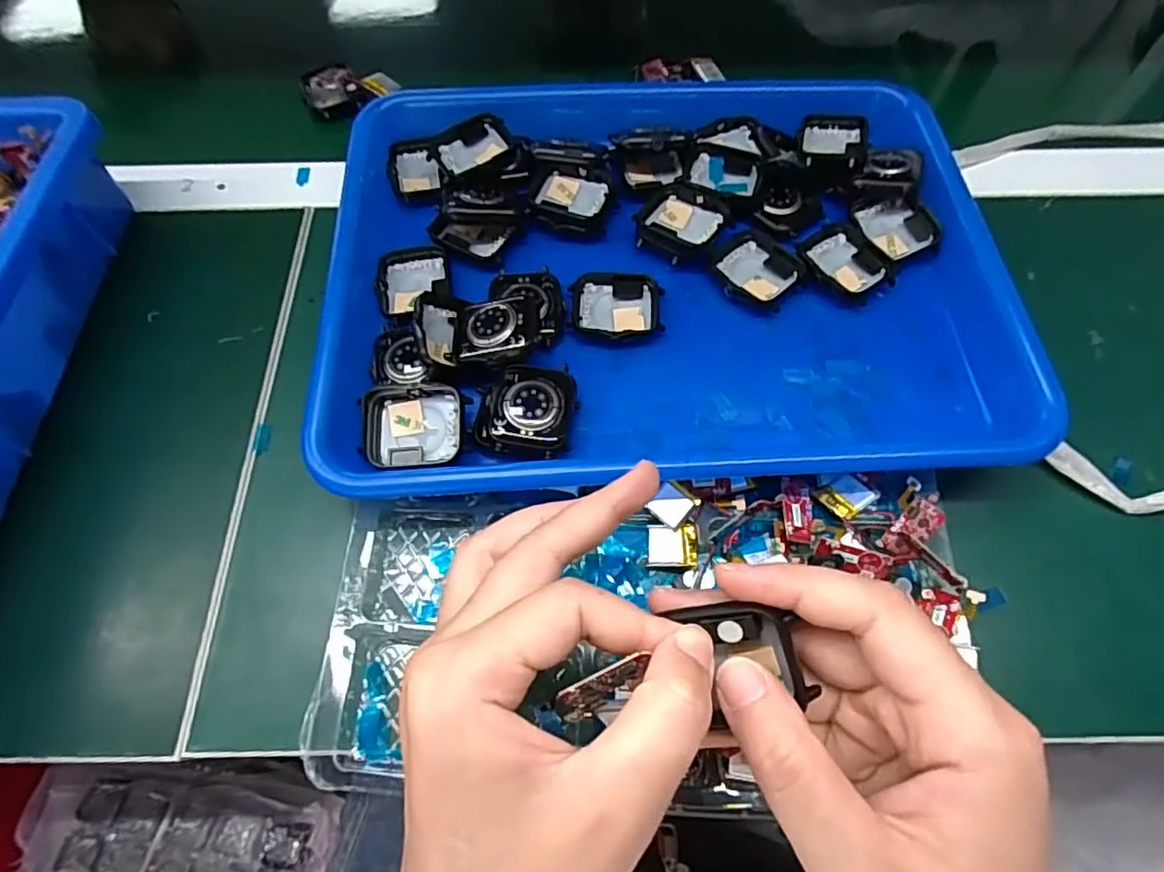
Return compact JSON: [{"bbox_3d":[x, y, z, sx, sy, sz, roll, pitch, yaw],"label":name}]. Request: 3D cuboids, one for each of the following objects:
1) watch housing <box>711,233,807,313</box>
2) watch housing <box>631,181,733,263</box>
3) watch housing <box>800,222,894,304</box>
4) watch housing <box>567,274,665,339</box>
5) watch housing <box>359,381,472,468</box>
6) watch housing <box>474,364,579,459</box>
[{"bbox_3d":[0.090,-0.086,0.312,0.040,0.005,0.043,-40,70,-17],"label":"watch housing"},{"bbox_3d":[0.054,-0.113,0.319,0.046,0.013,0.040,25,67,12],"label":"watch housing"},{"bbox_3d":[0.137,-0.090,0.312,0.039,0.007,0.045,-29,67,-13],"label":"watch housing"},{"bbox_3d":[0.017,-0.066,0.305,0.045,0.008,0.035,-3,64,-1],"label":"watch housing"},{"bbox_3d":[-0.074,-0.004,0.264,0.044,0.012,0.035,0,64,1],"label":"watch housing"},{"bbox_3d":[-0.026,-0.011,0.271,0.042,0.016,0.042,0,64,1],"label":"watch housing"}]

